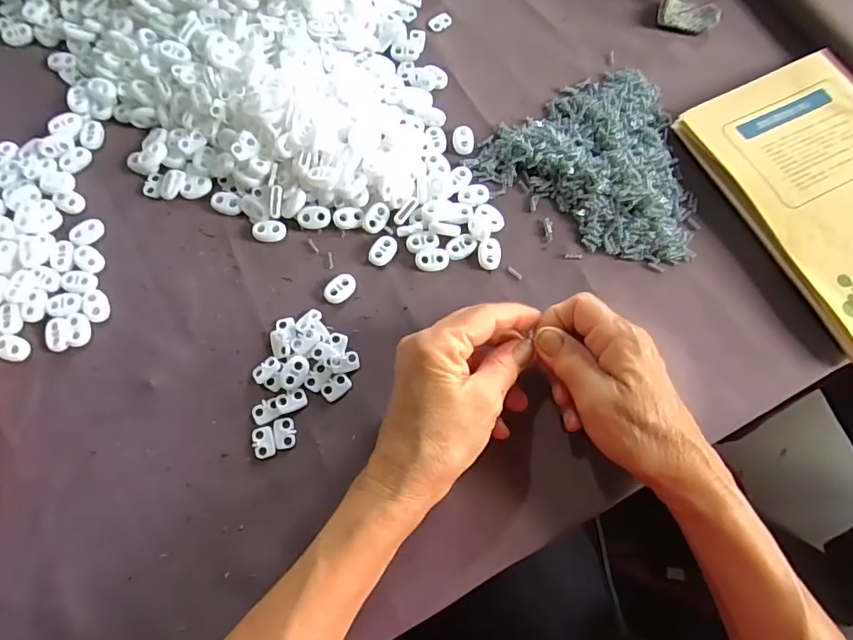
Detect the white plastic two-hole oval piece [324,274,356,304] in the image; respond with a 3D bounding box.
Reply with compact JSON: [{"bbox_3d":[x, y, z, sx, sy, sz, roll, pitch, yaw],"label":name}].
[{"bbox_3d":[-0.057,-0.021,0.342,0.015,0.005,0.023,36,76,11],"label":"white plastic two-hole oval piece"}]

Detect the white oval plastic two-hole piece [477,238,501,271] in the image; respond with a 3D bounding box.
[{"bbox_3d":[0.043,-0.045,0.351,0.015,0.006,0.021,0,72,0],"label":"white oval plastic two-hole piece"}]

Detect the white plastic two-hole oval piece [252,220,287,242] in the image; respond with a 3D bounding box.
[{"bbox_3d":[-0.108,-0.061,0.354,0.022,0.006,0.015,4,72,2],"label":"white plastic two-hole oval piece"}]

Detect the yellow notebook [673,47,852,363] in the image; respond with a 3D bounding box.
[{"bbox_3d":[0.289,-0.091,0.350,0.141,0.011,0.202,-26,74,-8],"label":"yellow notebook"}]

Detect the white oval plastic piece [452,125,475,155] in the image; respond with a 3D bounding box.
[{"bbox_3d":[0.027,-0.133,0.374,0.015,0.004,0.023,0,72,0],"label":"white oval plastic piece"}]

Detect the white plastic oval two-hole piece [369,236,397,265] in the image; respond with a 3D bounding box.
[{"bbox_3d":[-0.030,-0.048,0.350,0.015,0.004,0.022,25,74,8],"label":"white plastic oval two-hole piece"}]

